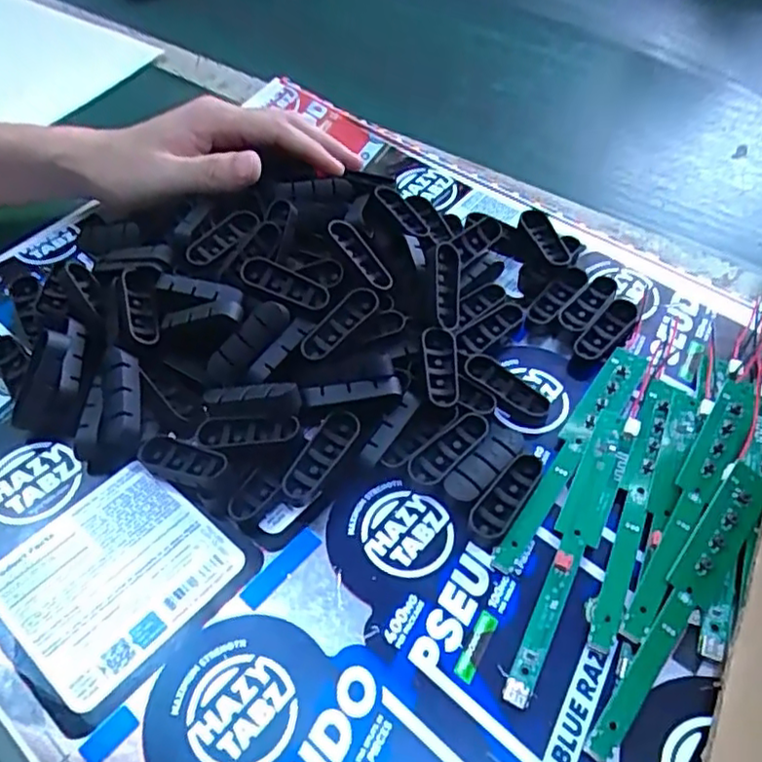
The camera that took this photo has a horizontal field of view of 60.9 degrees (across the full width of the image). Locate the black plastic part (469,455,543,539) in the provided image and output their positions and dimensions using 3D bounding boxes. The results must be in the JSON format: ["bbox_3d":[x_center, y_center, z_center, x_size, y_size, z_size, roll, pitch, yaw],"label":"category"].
[{"bbox_3d":[0.056,0.050,0.289,0.016,0.006,0.047,29,59,20],"label":"black plastic part"}]

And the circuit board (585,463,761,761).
[{"bbox_3d":[0.121,0.086,0.259,0.018,0.009,0.139,35,61,23],"label":"circuit board"}]

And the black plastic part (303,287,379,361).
[{"bbox_3d":[-0.021,-0.029,0.320,0.015,0.009,0.046,38,63,25],"label":"black plastic part"}]

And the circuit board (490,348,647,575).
[{"bbox_3d":[0.091,0.032,0.305,0.019,0.007,0.138,31,60,21],"label":"circuit board"}]

